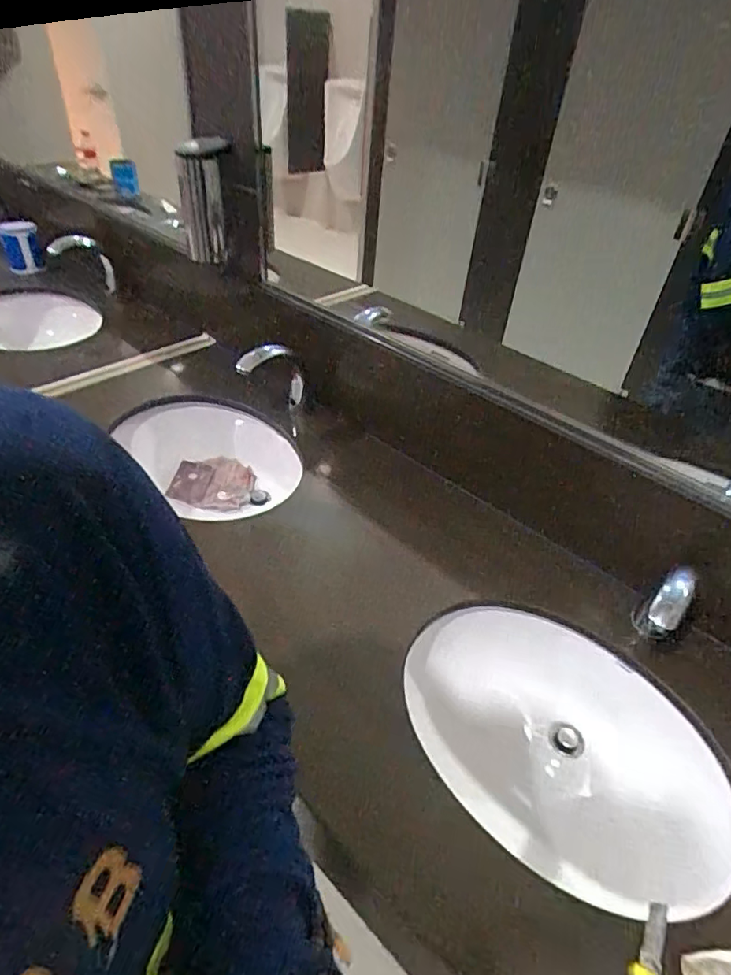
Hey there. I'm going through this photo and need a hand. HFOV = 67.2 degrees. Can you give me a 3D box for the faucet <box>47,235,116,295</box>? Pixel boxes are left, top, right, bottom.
[{"bbox_3d":[-0.753,-0.594,1.453,0.155,0.141,0.043,6,41,1],"label":"faucet"}]

